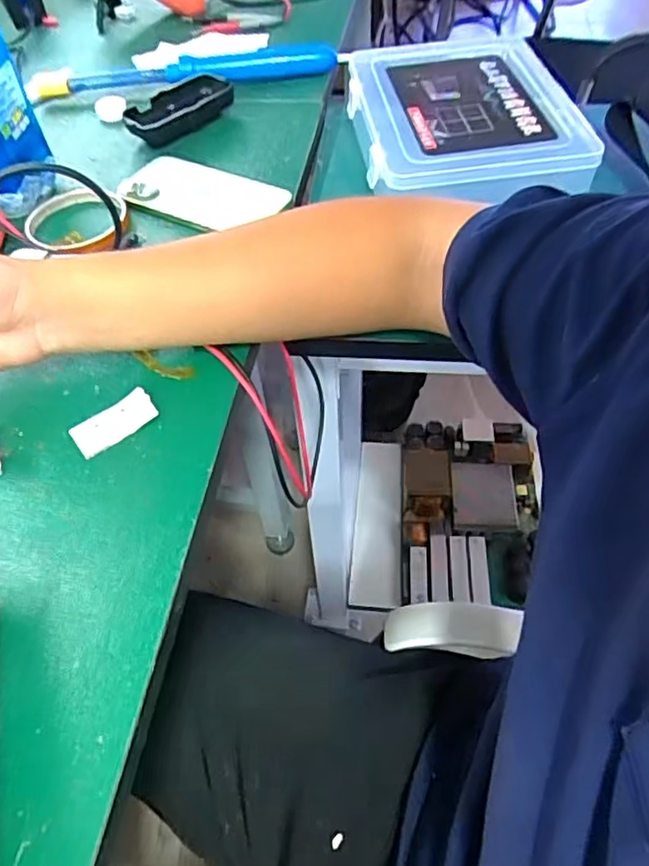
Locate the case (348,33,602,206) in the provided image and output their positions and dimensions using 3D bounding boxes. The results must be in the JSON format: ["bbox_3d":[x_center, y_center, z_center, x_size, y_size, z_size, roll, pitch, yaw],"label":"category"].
[{"bbox_3d":[0.121,-0.283,0.534,0.181,0.035,0.234,-6,53,-1],"label":"case"}]

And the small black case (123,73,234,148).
[{"bbox_3d":[-0.145,-0.319,0.605,0.109,0.021,0.062,-33,58,-20],"label":"small black case"}]

